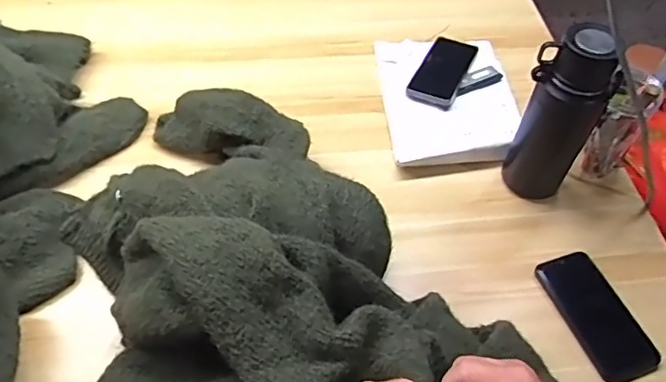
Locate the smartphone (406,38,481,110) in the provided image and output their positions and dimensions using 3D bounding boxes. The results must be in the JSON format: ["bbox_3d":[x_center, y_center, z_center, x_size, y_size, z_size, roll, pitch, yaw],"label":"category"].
[{"bbox_3d":[0.184,-0.205,0.944,0.075,0.016,0.176,21,53,15],"label":"smartphone"}]

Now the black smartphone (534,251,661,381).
[{"bbox_3d":[0.325,0.149,0.695,0.083,0.014,0.162,-16,53,-14],"label":"black smartphone"}]

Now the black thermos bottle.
[{"bbox_3d":[0.290,-0.102,0.720,0.085,0.232,0.081,29,56,20],"label":"black thermos bottle"}]

